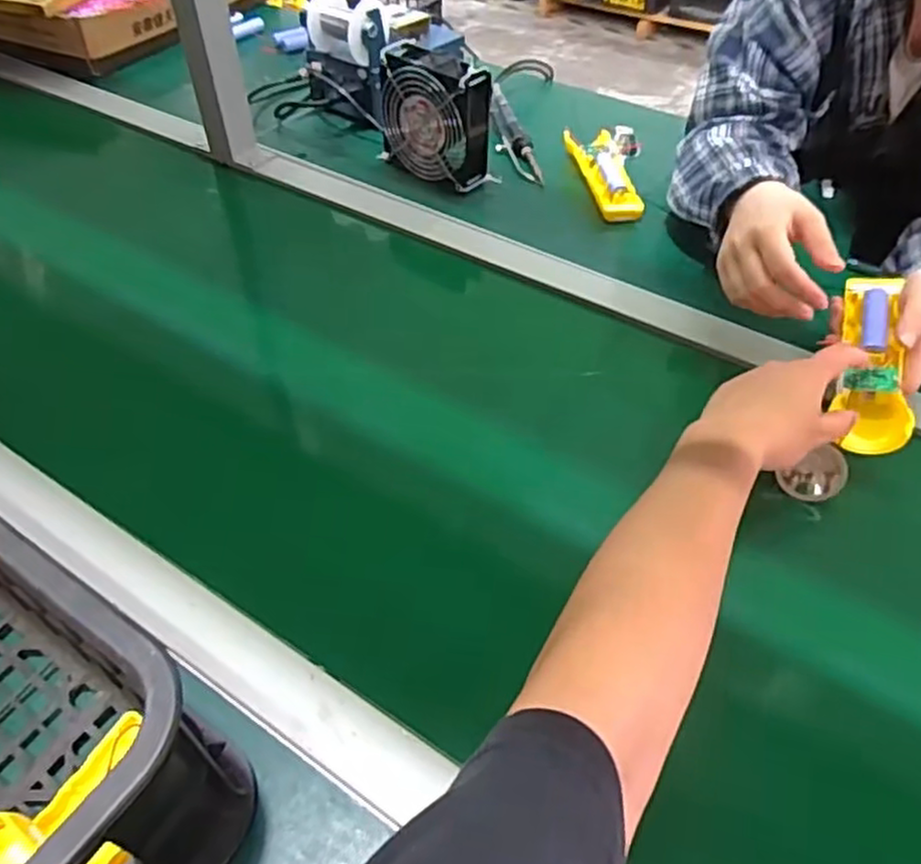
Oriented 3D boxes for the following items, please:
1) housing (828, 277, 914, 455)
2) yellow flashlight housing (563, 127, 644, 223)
[{"bbox_3d":[0.310,-0.055,0.527,0.040,0.022,0.162,10,60,9],"label":"housing"},{"bbox_3d":[0.158,-0.292,0.779,0.056,0.025,0.157,-7,57,-2],"label":"yellow flashlight housing"}]

